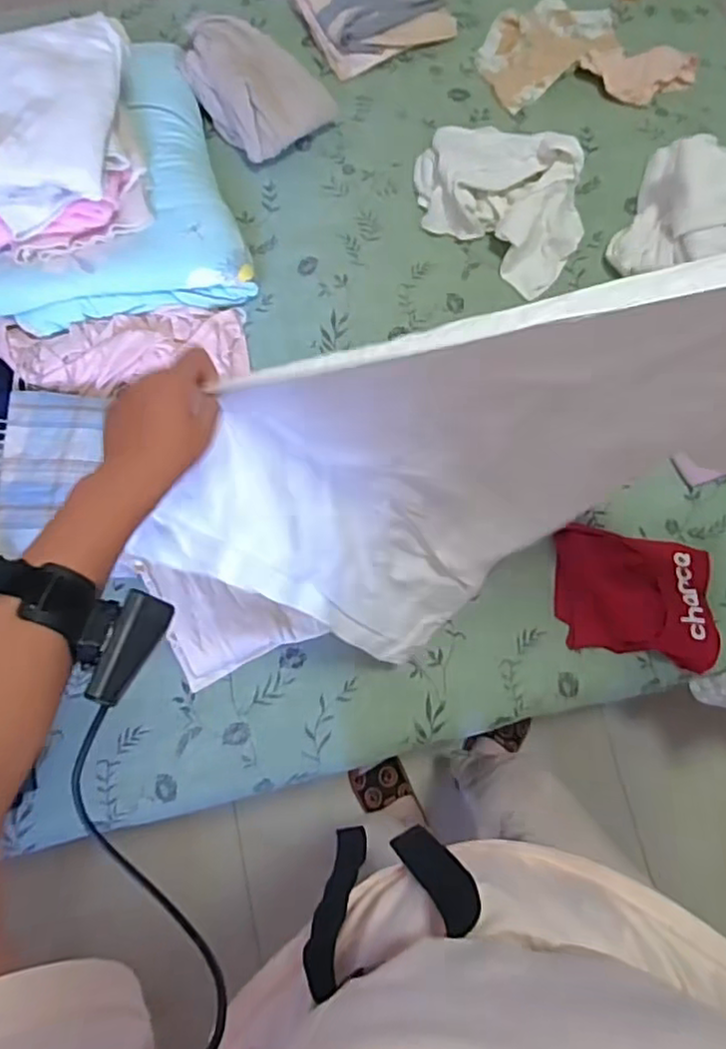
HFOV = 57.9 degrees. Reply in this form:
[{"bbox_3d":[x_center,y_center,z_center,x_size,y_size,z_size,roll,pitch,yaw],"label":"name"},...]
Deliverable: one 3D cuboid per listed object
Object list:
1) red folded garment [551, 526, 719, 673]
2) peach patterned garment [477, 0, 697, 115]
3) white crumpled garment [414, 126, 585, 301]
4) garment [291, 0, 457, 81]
[{"bbox_3d":[0.401,0.104,0.976,0.234,0.058,0.183,11,76,2],"label":"red folded garment"},{"bbox_3d":[0.415,-0.900,1.238,0.387,0.043,0.252,-2,76,-1],"label":"peach patterned garment"},{"bbox_3d":[0.241,-0.560,1.105,0.293,0.118,0.198,38,78,8],"label":"white crumpled garment"},{"bbox_3d":[0.020,-0.999,1.252,0.274,0.056,0.227,-26,77,-7],"label":"garment"}]

